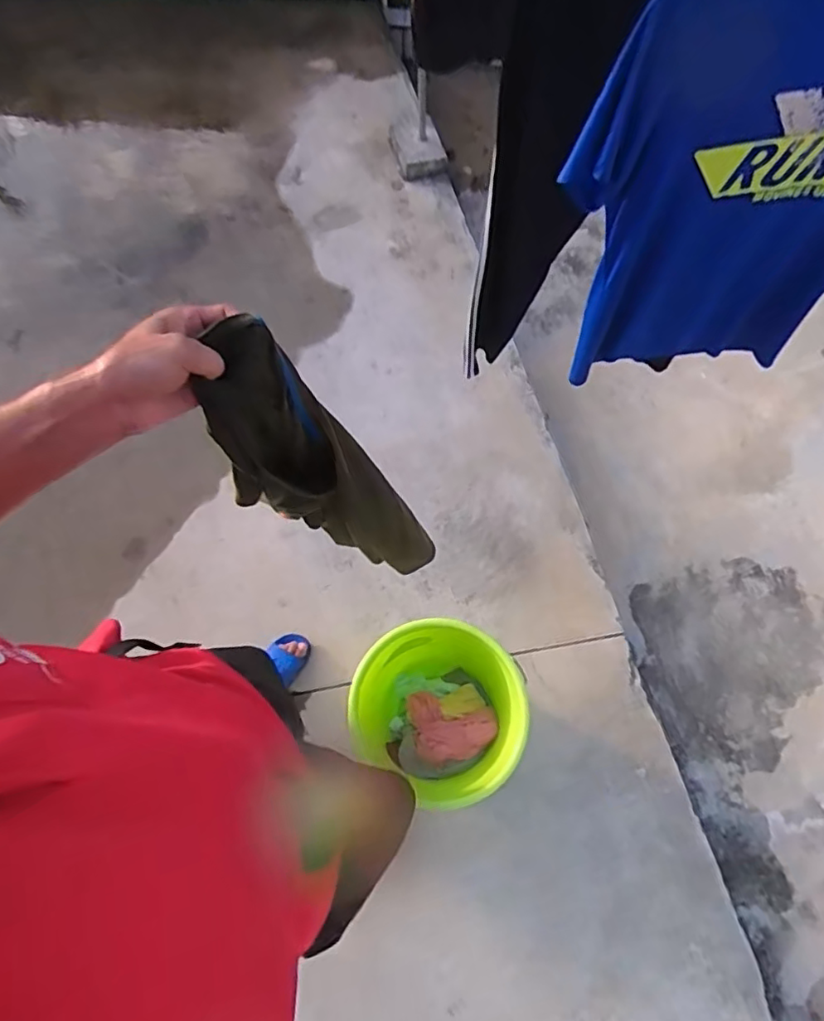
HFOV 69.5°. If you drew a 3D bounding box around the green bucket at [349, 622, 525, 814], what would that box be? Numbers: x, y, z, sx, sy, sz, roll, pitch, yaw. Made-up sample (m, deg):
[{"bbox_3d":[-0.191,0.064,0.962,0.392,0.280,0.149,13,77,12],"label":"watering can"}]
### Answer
[{"bbox_3d":[0.060,0.456,1.385,0.356,0.328,0.331,0,70,1],"label":"green bucket"}]

